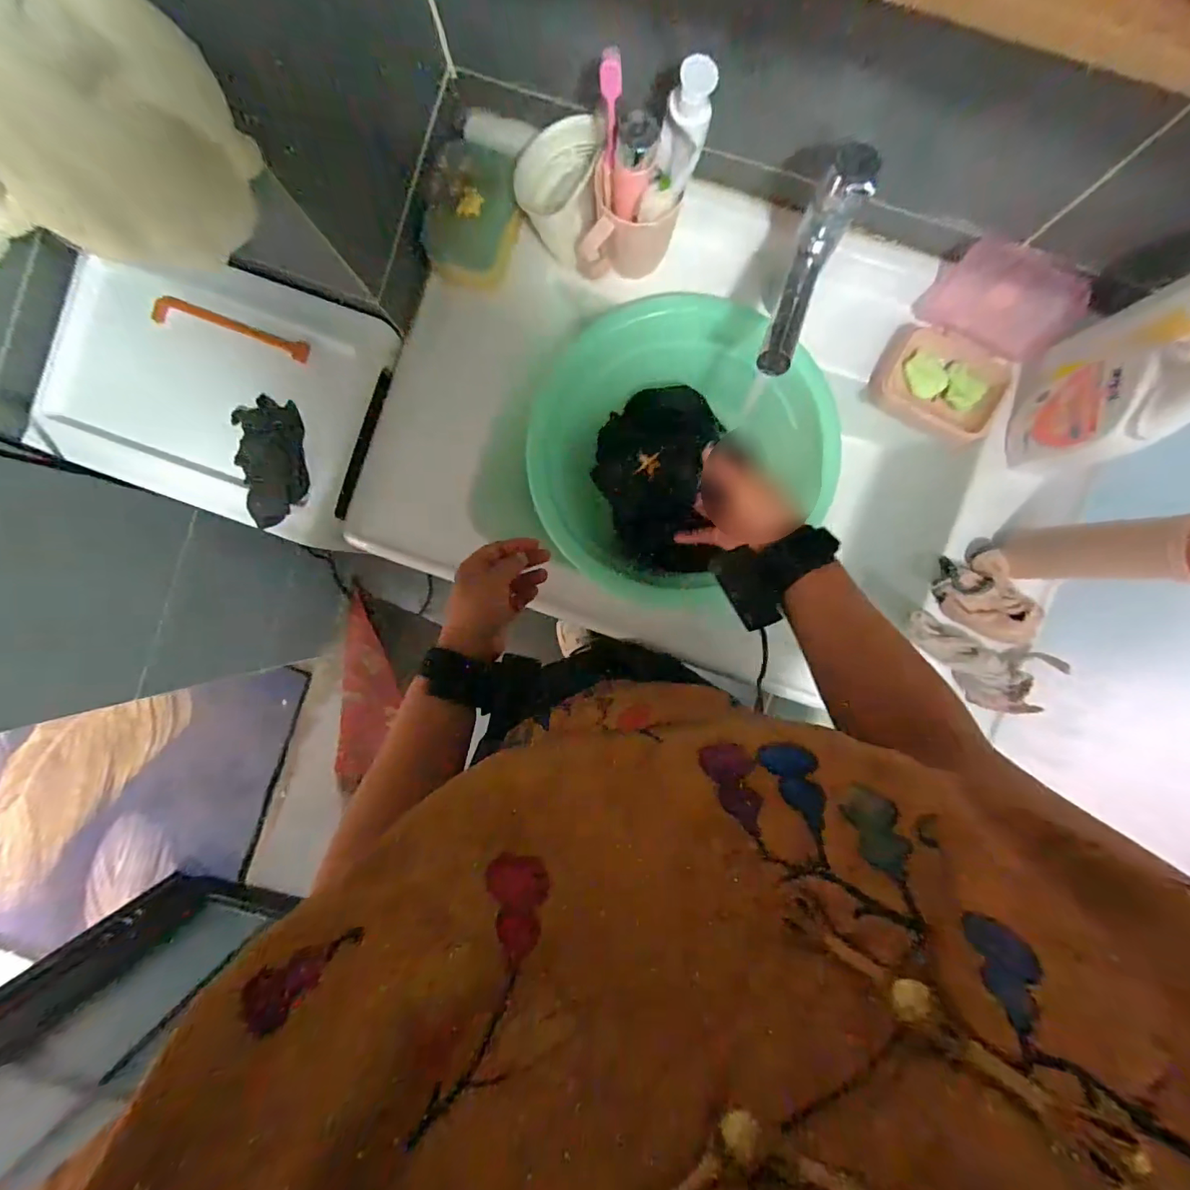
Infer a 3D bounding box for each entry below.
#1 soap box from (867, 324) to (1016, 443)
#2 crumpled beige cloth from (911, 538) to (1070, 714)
[{"bbox_3d":[0.381,-0.237,0.567,0.133,0.031,0.093,29,92,1],"label":"soap box"},{"bbox_3d":[0.435,0.040,0.557,0.131,0.038,0.174,-45,89,3],"label":"crumpled beige cloth"}]

